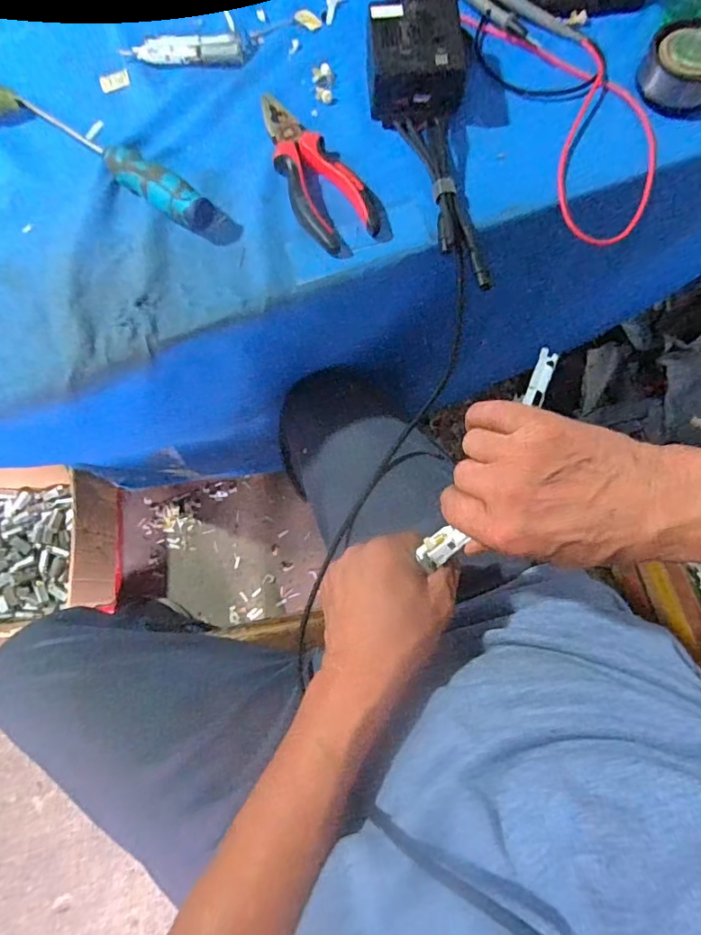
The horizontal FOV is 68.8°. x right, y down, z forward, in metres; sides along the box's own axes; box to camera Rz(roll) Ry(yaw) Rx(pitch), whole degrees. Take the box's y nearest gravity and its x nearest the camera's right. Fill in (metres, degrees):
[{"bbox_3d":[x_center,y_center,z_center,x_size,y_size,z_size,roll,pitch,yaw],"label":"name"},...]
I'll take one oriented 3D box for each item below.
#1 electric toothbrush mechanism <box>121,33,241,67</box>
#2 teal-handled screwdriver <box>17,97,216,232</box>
[{"bbox_3d":[-0.148,-0.372,0.457,0.101,0.017,0.018,1,76,1],"label":"electric toothbrush mechanism"},{"bbox_3d":[-0.191,-0.258,0.419,0.216,0.029,0.033,40,80,9],"label":"teal-handled screwdriver"}]

